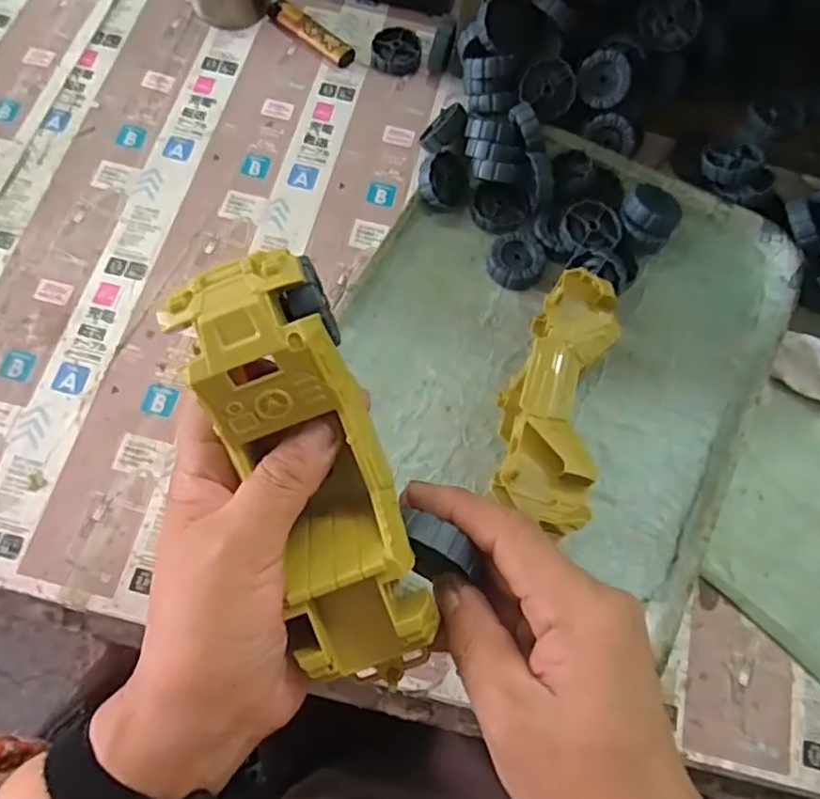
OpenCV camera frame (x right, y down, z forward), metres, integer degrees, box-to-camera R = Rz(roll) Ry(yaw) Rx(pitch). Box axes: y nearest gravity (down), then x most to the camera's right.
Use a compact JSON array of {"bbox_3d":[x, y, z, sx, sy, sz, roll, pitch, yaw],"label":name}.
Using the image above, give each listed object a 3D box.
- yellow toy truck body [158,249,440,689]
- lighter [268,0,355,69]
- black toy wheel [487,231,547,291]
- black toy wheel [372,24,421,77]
[{"bbox_3d":[-0.034,0.033,0.244,0.056,0.047,0.171,-22,98,-6],"label":"yellow toy truck body"},{"bbox_3d":[-0.078,-0.289,0.503,0.079,0.012,0.019,40,74,12],"label":"lighter"},{"bbox_3d":[0.072,-0.094,0.430,0.037,0.011,0.040,0,70,-1],"label":"black toy wheel"},{"bbox_3d":[-0.010,-0.273,0.500,0.038,0.013,0.035,0,70,-1],"label":"black toy wheel"}]

